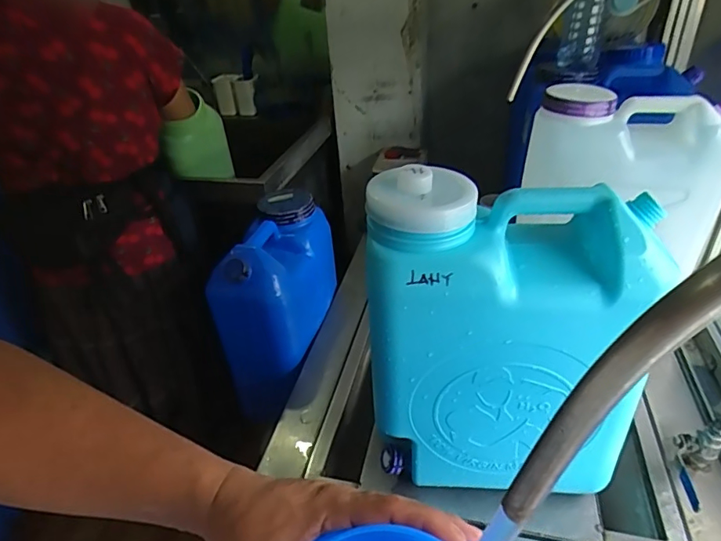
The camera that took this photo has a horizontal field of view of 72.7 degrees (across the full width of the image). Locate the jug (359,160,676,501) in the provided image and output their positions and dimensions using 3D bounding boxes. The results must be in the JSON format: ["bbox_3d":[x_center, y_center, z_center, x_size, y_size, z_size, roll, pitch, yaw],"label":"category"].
[{"bbox_3d":[0.170,0.083,0.606,0.304,0.402,0.145,-3,34,2],"label":"jug"}]

